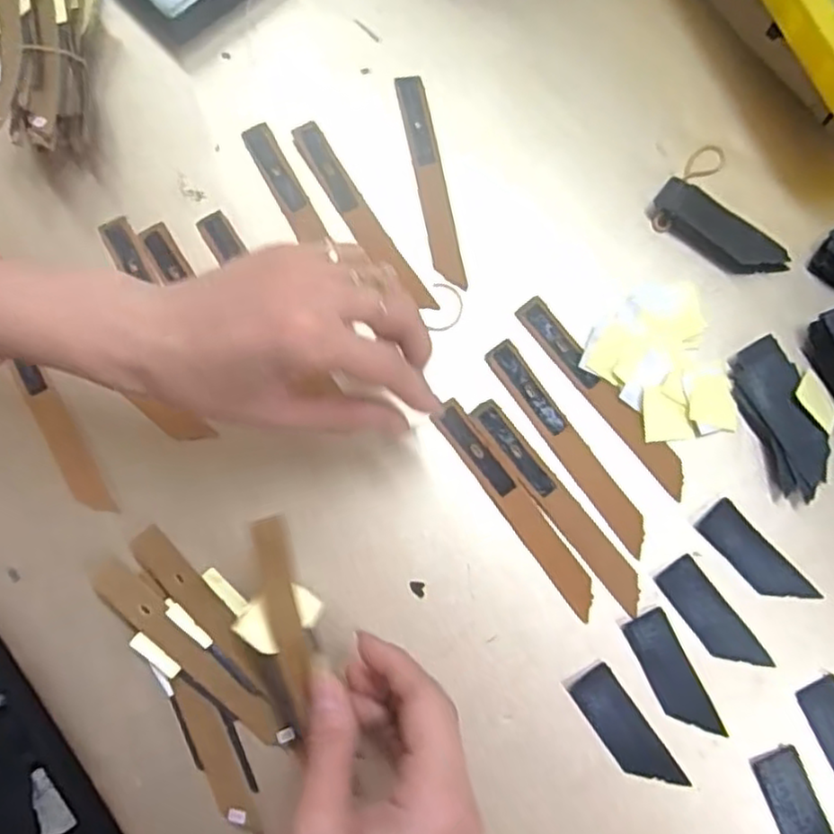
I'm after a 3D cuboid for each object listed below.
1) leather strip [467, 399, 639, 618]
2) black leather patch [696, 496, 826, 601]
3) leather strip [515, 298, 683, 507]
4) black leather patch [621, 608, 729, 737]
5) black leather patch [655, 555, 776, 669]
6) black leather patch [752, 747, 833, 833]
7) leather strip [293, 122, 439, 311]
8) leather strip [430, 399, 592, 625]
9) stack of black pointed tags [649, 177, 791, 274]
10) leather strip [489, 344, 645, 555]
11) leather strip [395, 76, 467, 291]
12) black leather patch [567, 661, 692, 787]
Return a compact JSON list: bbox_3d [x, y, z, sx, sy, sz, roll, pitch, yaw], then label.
[{"bbox_3d":[0.072,0.044,0.355,0.016,0.004,0.126,-37,82,-8],"label":"leather strip"},{"bbox_3d":[0.173,0.073,0.352,0.023,0.004,0.065,-42,82,-8],"label":"black leather patch"},{"bbox_3d":[0.099,-0.012,0.368,0.016,0.005,0.126,-39,82,-8],"label":"leather strip"},{"bbox_3d":[0.126,0.128,0.340,0.023,0.004,0.064,-25,80,-6],"label":"black leather patch"},{"bbox_3d":[0.148,0.102,0.346,0.023,0.004,0.065,-36,82,-7],"label":"black leather patch"},{"bbox_3d":[0.185,0.196,0.331,0.024,0.004,0.067,-20,80,-5],"label":"black leather patch"},{"bbox_3d":[-0.031,-0.112,0.386,0.016,0.004,0.128,-33,81,-7],"label":"leather strip"},{"bbox_3d":[0.051,0.046,0.355,0.017,0.004,0.125,-35,82,-7],"label":"leather strip"},{"bbox_3d":[0.168,-0.101,0.385,0.079,0.010,0.027,37,81,6],"label":"stack of black pointed tags"},{"bbox_3d":[0.079,0.015,0.362,0.016,0.004,0.126,-35,81,-7],"label":"leather strip"},{"bbox_3d":[0.008,-0.135,0.394,0.017,0.005,0.129,-11,79,-3],"label":"leather strip"},{"bbox_3d":[0.102,0.154,0.336,0.023,0.004,0.064,-34,81,-7],"label":"black leather patch"}]

